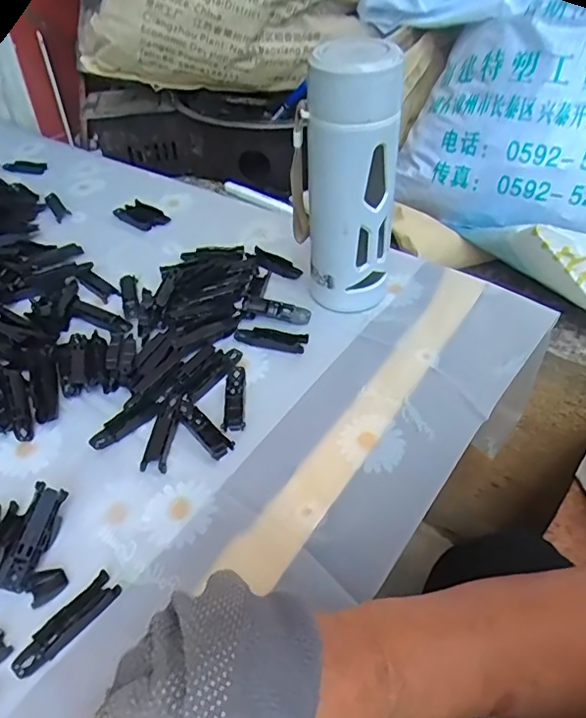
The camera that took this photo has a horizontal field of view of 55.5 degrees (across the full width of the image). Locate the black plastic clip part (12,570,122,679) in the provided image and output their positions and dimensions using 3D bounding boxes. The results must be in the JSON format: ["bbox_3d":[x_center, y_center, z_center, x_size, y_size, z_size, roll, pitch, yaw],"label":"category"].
[{"bbox_3d":[-0.131,0.153,0.323,0.017,0.006,0.065,29,54,28],"label":"black plastic clip part"}]

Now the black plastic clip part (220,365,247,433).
[{"bbox_3d":[-0.045,0.030,0.439,0.016,0.006,0.062,-2,46,2],"label":"black plastic clip part"}]

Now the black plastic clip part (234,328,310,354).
[{"bbox_3d":[-0.021,-0.018,0.483,0.065,0.007,0.019,9,47,12],"label":"black plastic clip part"}]

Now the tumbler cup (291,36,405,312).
[{"bbox_3d":[0.042,-0.135,0.454,0.079,0.205,0.062,-6,46,-2],"label":"tumbler cup"}]

